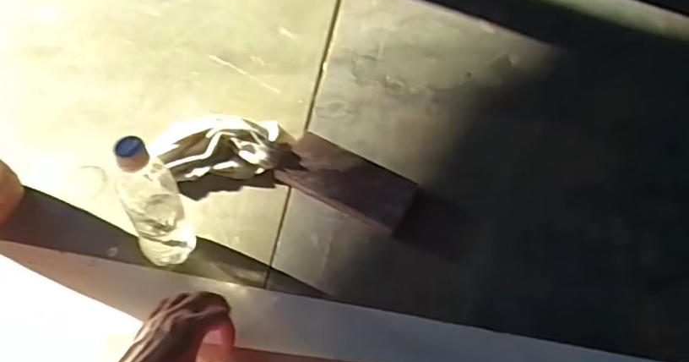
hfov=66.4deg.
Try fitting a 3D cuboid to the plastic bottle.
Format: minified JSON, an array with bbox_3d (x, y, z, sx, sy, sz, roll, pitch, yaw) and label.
[{"bbox_3d":[-0.209,0.018,0.567,0.058,0.193,0.065,-20,59,-17],"label":"plastic bottle"}]

